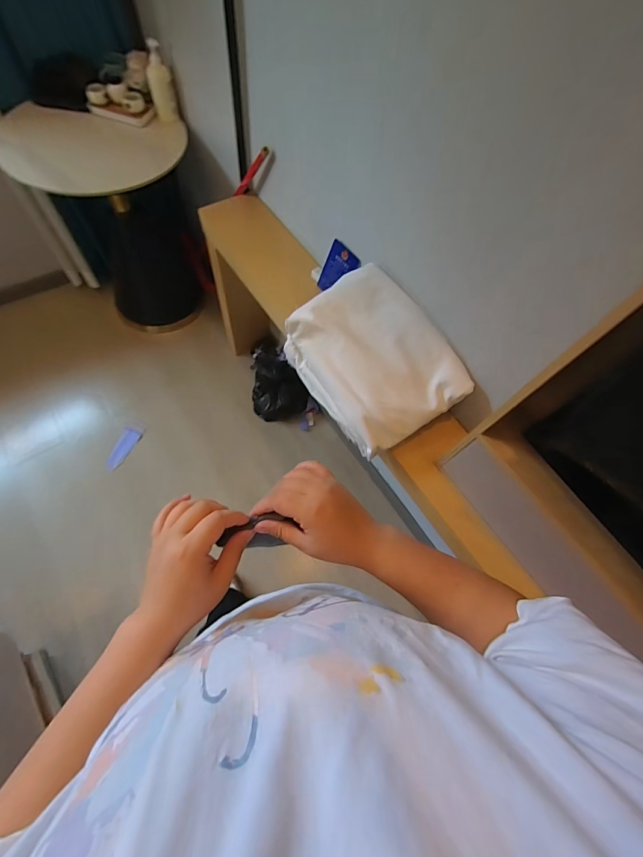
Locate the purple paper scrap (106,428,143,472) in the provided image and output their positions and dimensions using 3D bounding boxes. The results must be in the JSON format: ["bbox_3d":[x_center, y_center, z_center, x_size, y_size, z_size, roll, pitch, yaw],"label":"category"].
[{"bbox_3d":[-0.843,0.090,1.544,0.086,0.013,0.194,19,72,2],"label":"purple paper scrap"}]

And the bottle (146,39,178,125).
[{"bbox_3d":[-0.545,-1.172,1.229,0.075,0.181,0.069,-7,67,-10],"label":"bottle"}]

